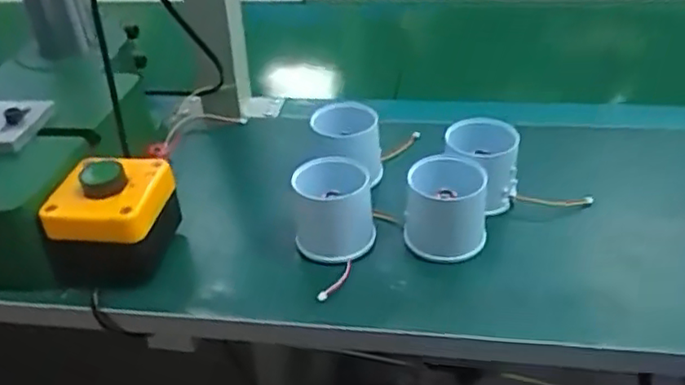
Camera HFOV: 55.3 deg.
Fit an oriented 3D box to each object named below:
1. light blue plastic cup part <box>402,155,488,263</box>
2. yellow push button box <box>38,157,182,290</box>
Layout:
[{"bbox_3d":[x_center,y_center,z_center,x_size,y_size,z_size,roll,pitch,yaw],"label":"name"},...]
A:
[{"bbox_3d":[0.071,0.011,0.442,0.056,0.054,0.050,1,36,7],"label":"light blue plastic cup part"},{"bbox_3d":[-0.154,0.018,0.439,0.074,0.065,0.074,-3,36,2],"label":"yellow push button box"}]

